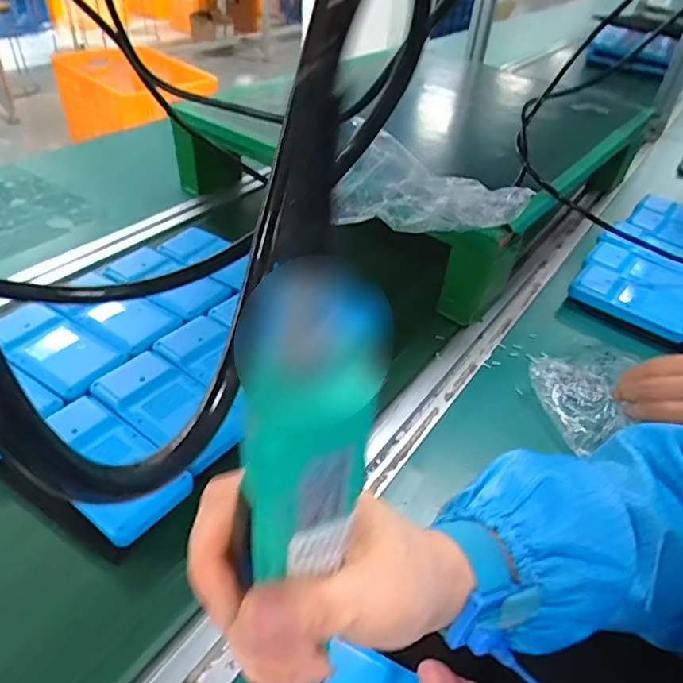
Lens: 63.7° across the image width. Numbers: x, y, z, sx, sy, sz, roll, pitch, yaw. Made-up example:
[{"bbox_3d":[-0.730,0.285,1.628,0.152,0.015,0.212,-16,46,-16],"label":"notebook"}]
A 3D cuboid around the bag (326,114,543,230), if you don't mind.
[{"bbox_3d":[0.080,-0.139,0.502,0.193,0.085,0.048,7,40,-18],"label":"bag"}]

